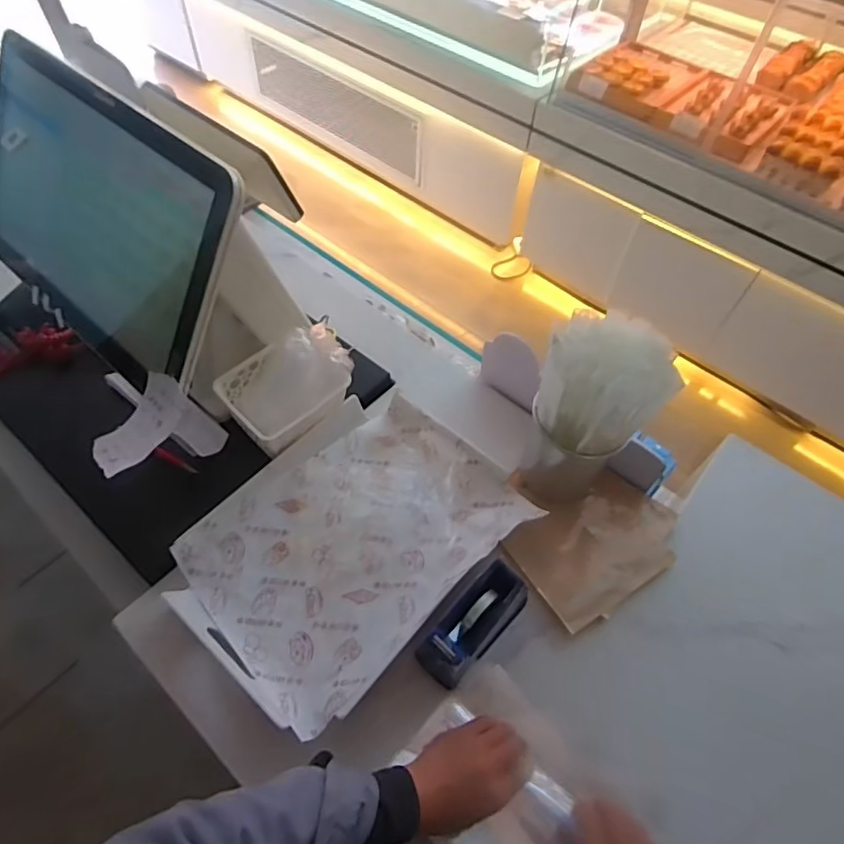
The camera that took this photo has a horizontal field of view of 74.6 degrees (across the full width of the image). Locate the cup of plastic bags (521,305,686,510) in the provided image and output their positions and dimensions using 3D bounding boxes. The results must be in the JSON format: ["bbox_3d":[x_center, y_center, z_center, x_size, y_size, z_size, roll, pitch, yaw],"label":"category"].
[{"bbox_3d":[0.193,0.003,0.661,0.129,0.248,0.104,7,56,2],"label":"cup of plastic bags"}]

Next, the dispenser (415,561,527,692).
[{"bbox_3d":[0.059,0.216,0.609,0.060,0.084,0.137,39,62,21],"label":"dispenser"}]

